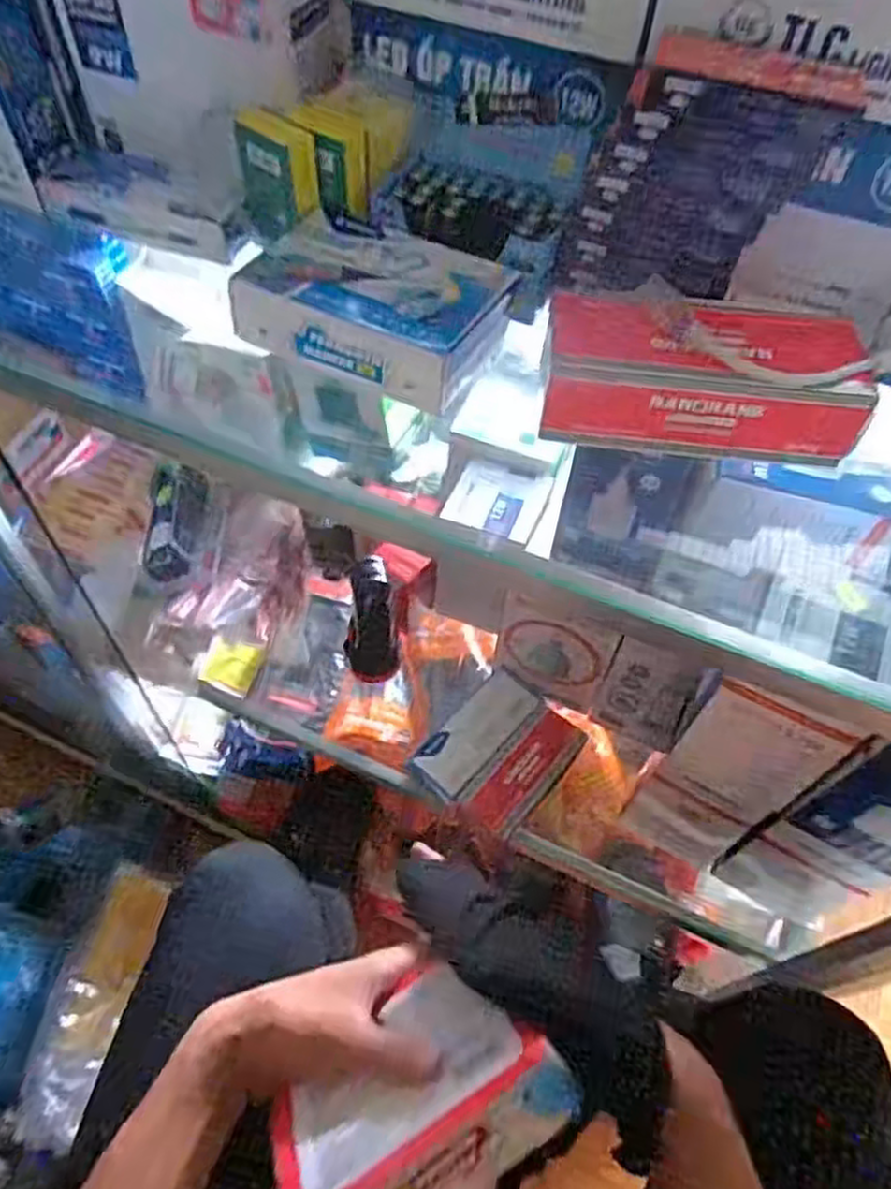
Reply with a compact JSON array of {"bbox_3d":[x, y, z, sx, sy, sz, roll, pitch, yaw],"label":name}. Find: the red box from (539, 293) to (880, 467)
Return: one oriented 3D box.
[{"bbox_3d":[0.141,-0.118,0.407,0.170,0.060,0.064,11,55,4],"label":"red box"}]

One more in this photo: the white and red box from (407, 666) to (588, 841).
[{"bbox_3d":[0.048,0.140,0.668,0.112,0.028,0.128,38,61,21],"label":"white and red box"}]

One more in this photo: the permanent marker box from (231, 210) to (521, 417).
[{"bbox_3d":[-0.041,-0.174,0.448,0.144,0.036,0.100,26,57,14],"label":"permanent marker box"}]

